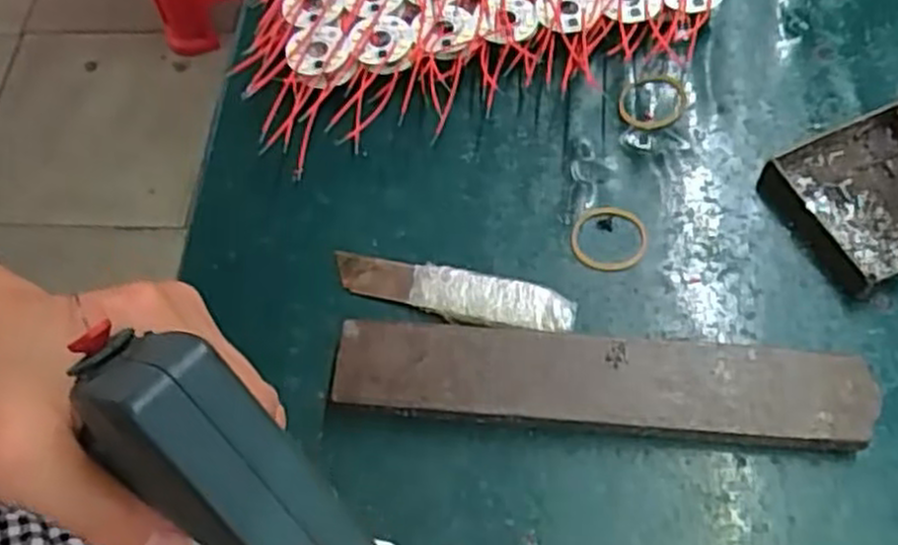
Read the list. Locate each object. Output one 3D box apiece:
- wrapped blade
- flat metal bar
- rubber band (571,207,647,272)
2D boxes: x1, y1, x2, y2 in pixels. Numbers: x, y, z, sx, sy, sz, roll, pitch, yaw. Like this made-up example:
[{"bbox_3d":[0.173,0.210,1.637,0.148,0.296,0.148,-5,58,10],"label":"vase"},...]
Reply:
[{"bbox_3d":[0.001,0.008,0.329,0.102,0.006,0.022,13,66,9],"label":"wrapped blade"},{"bbox_3d":[0.056,0.043,0.306,0.199,0.017,0.036,4,65,5],"label":"flat metal bar"},{"bbox_3d":[0.070,-0.015,0.344,0.033,0.004,0.031,0,65,3],"label":"rubber band"}]

